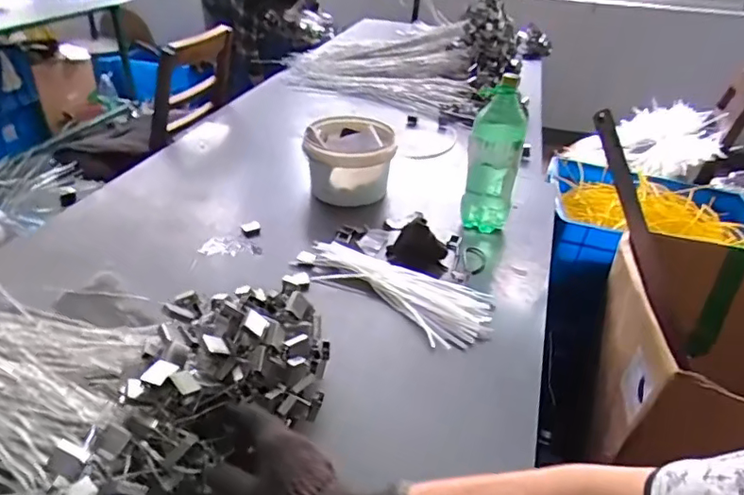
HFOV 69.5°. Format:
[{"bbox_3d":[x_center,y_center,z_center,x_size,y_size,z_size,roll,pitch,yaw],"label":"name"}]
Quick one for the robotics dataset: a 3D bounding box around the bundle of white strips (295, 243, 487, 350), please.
[{"bbox_3d":[0.038,0.066,0.973,0.372,0.030,0.151,22,37,25],"label":"bundle of white strips"}]

